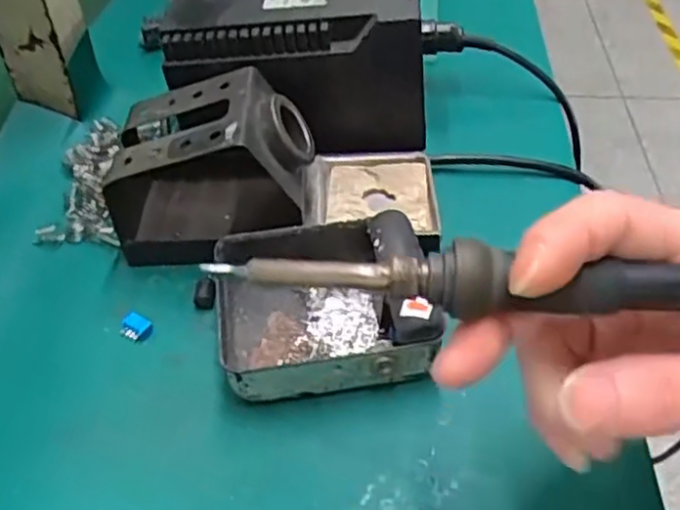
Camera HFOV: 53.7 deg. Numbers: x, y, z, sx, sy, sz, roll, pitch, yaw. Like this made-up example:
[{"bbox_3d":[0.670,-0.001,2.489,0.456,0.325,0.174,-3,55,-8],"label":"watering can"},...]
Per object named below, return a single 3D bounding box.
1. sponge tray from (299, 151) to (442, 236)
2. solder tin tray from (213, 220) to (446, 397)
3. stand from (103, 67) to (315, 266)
[{"bbox_3d":[0.016,-0.033,0.361,0.070,0.009,0.062,-2,45,0],"label":"sponge tray"},{"bbox_3d":[-0.003,0.023,0.303,0.104,0.026,0.080,-6,45,-5],"label":"solder tin tray"},{"bbox_3d":[-0.065,-0.047,0.342,0.096,0.069,0.074,-6,45,-4],"label":"stand"}]

